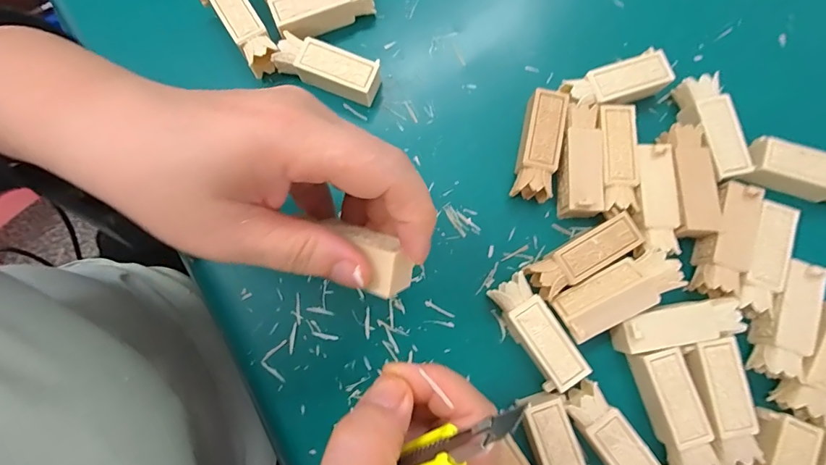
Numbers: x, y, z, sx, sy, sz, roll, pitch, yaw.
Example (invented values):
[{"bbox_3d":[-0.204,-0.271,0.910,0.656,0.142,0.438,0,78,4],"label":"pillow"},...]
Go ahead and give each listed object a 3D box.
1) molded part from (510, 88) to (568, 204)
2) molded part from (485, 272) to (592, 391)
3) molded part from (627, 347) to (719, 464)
[{"bbox_3d":[0.073,-0.050,0.244,0.024,0.020,0.059,11,79,4],"label":"molded part"},{"bbox_3d":[0.066,0.053,0.225,0.023,0.018,0.061,-31,80,-5],"label":"molded part"},{"bbox_3d":[0.135,0.091,0.216,0.024,0.015,0.060,-18,79,-2],"label":"molded part"}]

